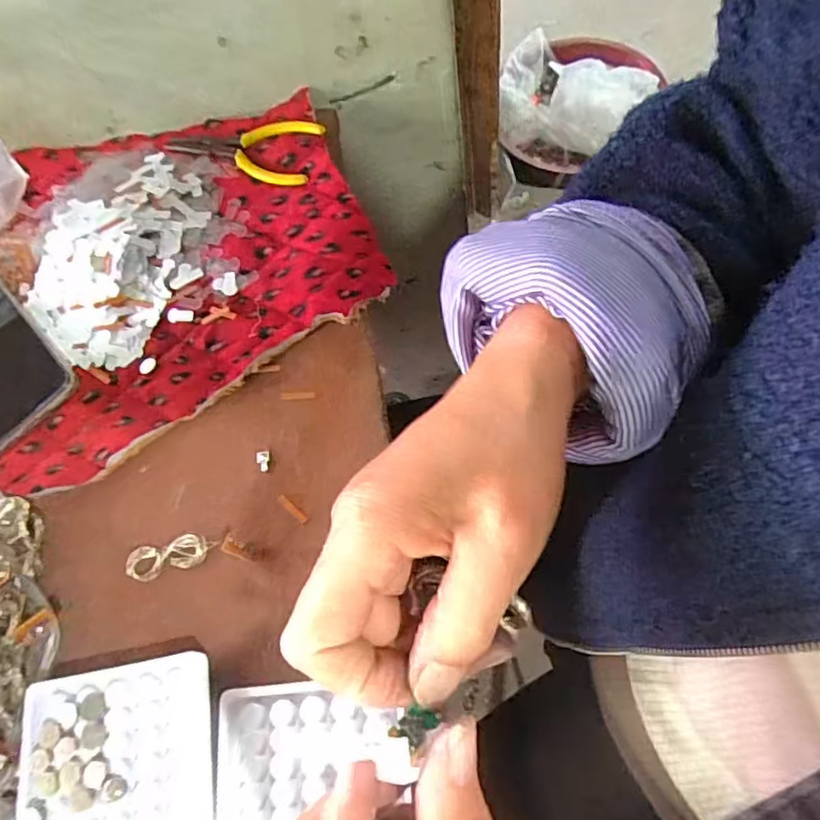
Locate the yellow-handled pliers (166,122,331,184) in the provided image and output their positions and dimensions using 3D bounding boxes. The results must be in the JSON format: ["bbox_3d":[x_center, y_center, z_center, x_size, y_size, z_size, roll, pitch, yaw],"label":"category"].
[{"bbox_3d":[-0.127,-0.201,0.455,0.119,0.014,0.055,14,68,7],"label":"yellow-handled pliers"}]

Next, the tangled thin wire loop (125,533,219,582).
[{"bbox_3d":[-0.138,0.084,0.348,0.052,0.008,0.019,-15,68,-5],"label":"tangled thin wire loop"}]

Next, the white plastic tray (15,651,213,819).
[{"bbox_3d":[-0.143,0.193,0.288,0.094,0.011,0.131,-10,67,-3],"label":"white plastic tray"}]

